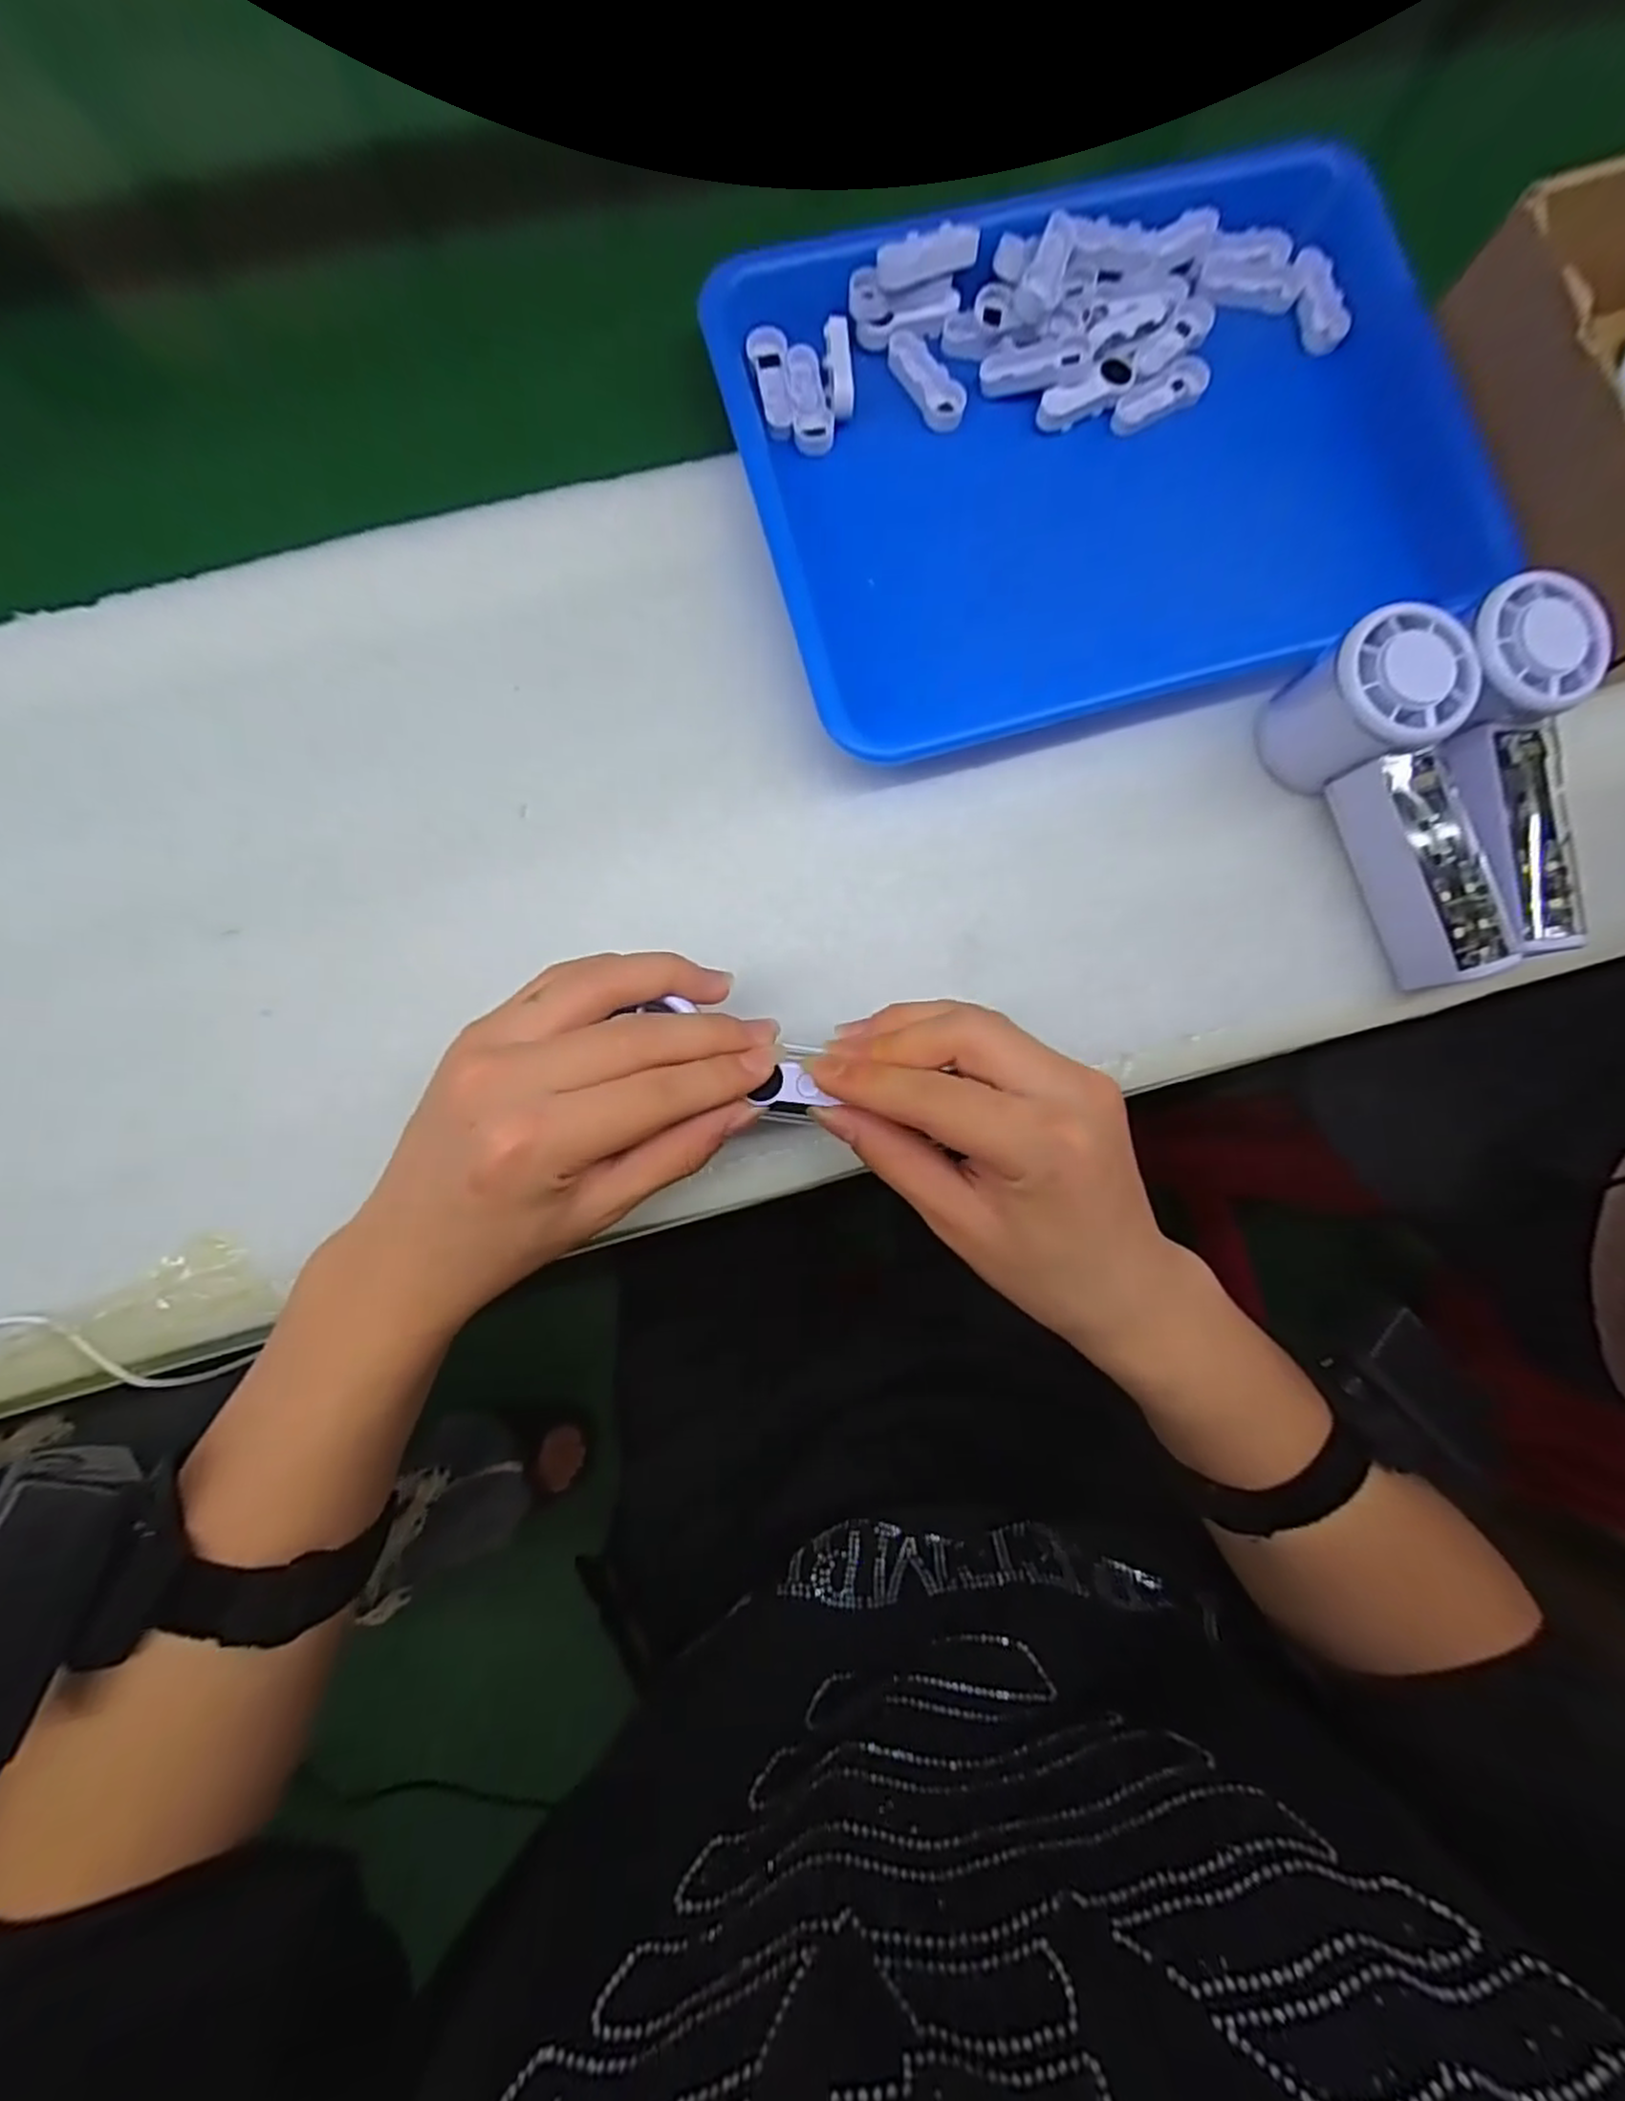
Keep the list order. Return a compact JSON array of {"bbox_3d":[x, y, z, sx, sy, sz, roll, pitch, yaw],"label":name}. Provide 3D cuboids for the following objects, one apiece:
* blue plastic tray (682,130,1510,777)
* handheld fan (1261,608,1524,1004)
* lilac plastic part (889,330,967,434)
[{"bbox_3d":[0.138,-0.285,0.341,0.334,0.030,0.250,-17,84,-3],"label":"blue plastic tray"},{"bbox_3d":[0.258,-0.104,0.318,0.057,0.058,0.153,-19,84,-3],"label":"handheld fan"},{"bbox_3d":[0.055,-0.327,0.357,0.021,0.008,0.051,-33,85,-5],"label":"lilac plastic part"}]

